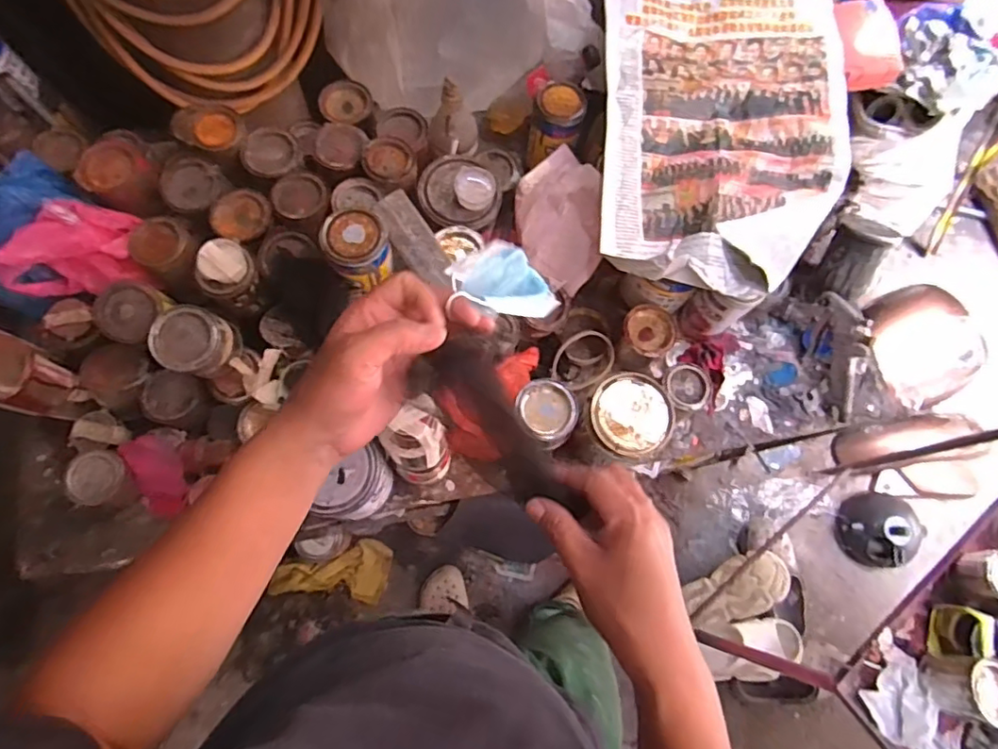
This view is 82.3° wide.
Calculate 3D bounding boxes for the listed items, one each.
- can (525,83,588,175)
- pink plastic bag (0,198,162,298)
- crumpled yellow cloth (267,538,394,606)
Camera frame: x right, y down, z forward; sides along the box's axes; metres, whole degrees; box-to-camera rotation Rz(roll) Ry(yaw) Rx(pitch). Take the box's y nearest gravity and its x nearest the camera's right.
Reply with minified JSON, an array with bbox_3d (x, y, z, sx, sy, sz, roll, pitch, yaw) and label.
[{"bbox_3d":[0.081,-0.346,0.811,0.070,0.094,0.074,0,74,-1],"label":"can"},{"bbox_3d":[-0.509,-0.157,0.692,0.143,0.078,0.105,-7,74,-3],"label":"pink plastic bag"},{"bbox_3d":[-0.389,0.479,1.361,0.260,0.030,0.141,-1,73,-19],"label":"crumpled yellow cloth"}]

